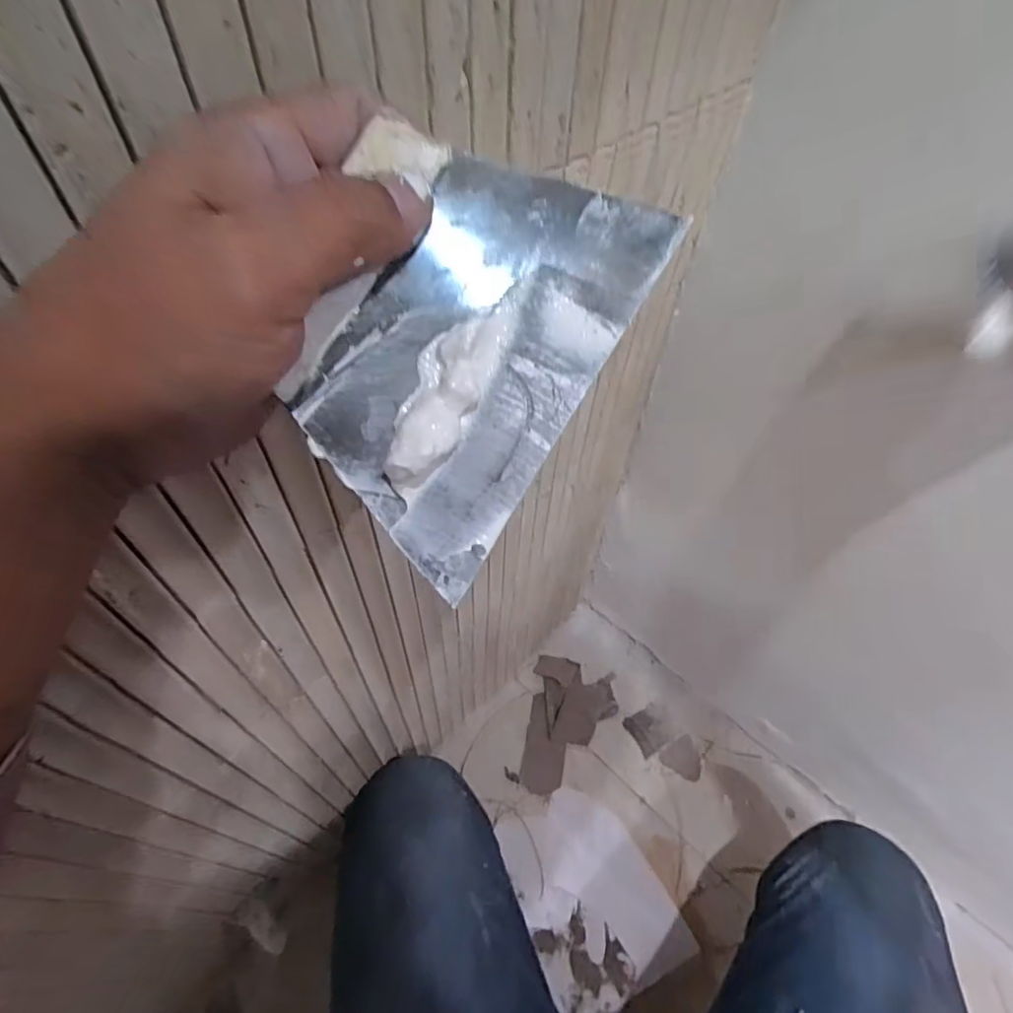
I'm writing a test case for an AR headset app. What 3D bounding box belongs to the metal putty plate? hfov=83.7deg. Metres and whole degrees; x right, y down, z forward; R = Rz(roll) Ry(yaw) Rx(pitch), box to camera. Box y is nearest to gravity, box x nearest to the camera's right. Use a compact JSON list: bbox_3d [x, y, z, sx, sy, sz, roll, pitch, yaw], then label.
[{"bbox_3d":[-0.015,-0.052,0.169,0.087,0.012,0.129,32,87,-10],"label":"metal putty plate"}]

